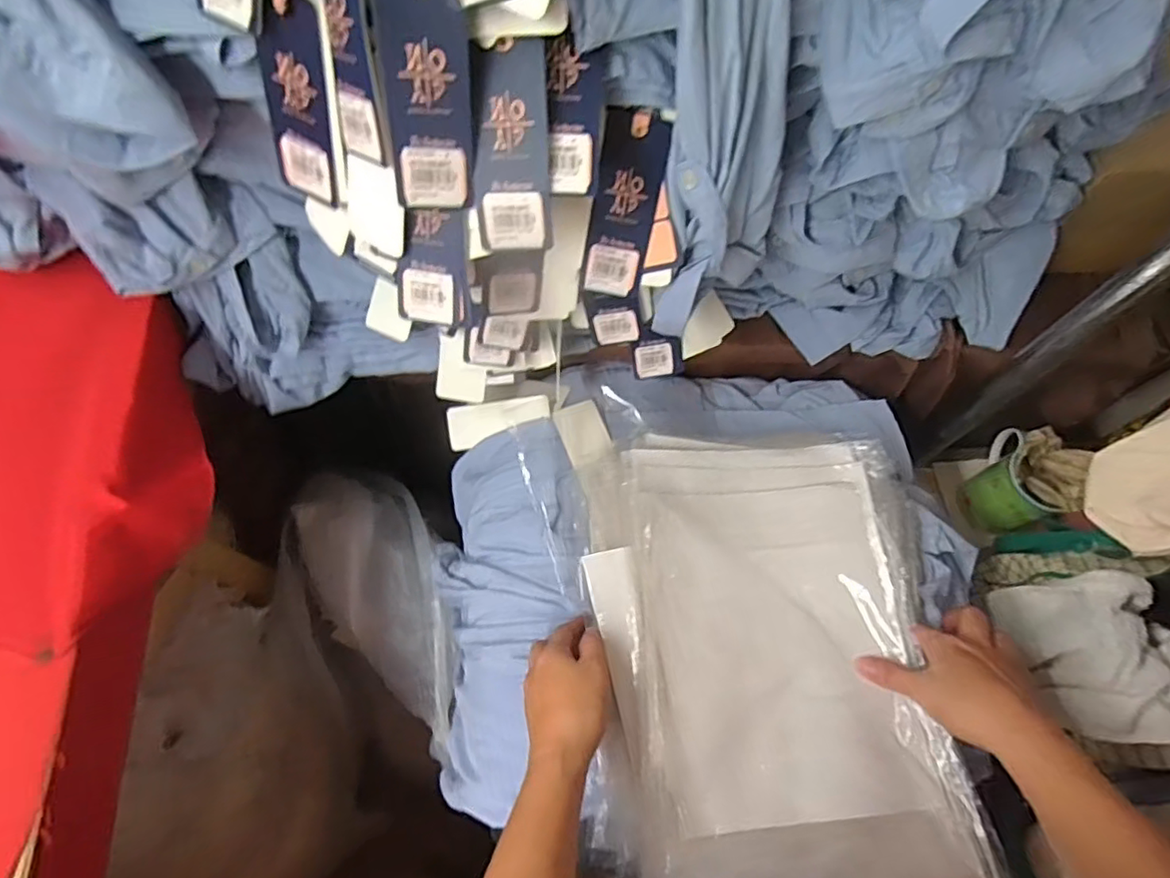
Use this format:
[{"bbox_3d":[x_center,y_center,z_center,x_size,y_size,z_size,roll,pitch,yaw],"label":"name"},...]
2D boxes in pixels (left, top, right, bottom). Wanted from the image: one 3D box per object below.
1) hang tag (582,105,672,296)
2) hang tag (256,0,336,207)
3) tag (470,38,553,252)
[{"bbox_3d":[0.027,-0.161,0.430,0.046,0.121,0.006,6,32,-6],"label":"hang tag"},{"bbox_3d":[-0.171,-0.195,0.364,0.043,0.116,0.005,26,52,3],"label":"hang tag"},{"bbox_3d":[-0.043,-0.167,0.360,0.043,0.109,0.008,1,24,5],"label":"tag"}]

